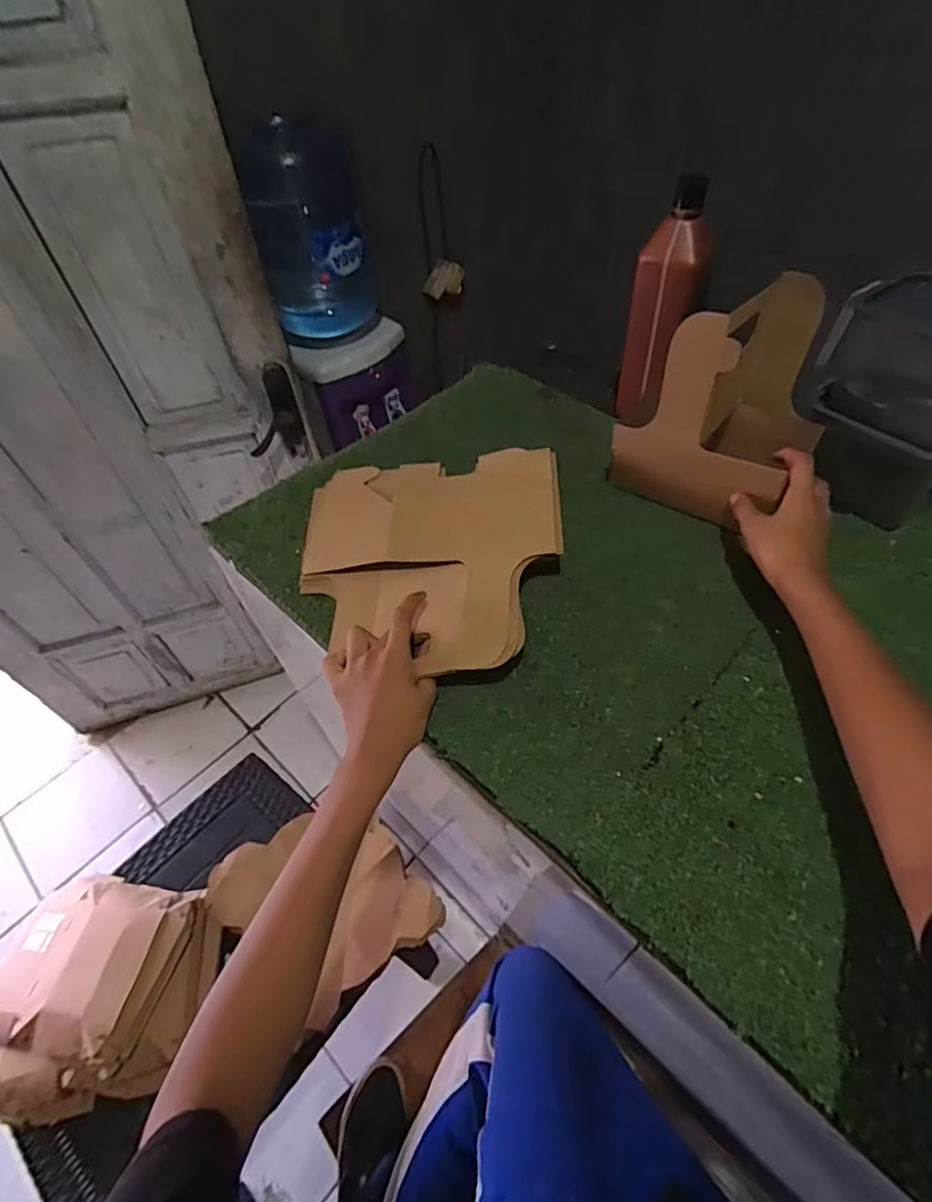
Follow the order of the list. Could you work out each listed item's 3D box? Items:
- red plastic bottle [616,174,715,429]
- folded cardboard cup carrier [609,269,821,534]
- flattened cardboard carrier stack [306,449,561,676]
[{"bbox_3d":[0.225,-0.322,0.660,0.075,0.257,0.054,11,54,14],"label":"red plastic bottle"},{"bbox_3d":[0.265,-0.203,0.577,0.162,0.196,0.125,32,61,27],"label":"folded cardboard cup carrier"},{"bbox_3d":[-0.044,-0.050,0.594,0.274,0.044,0.281,1,52,6],"label":"flattened cardboard carrier stack"}]

